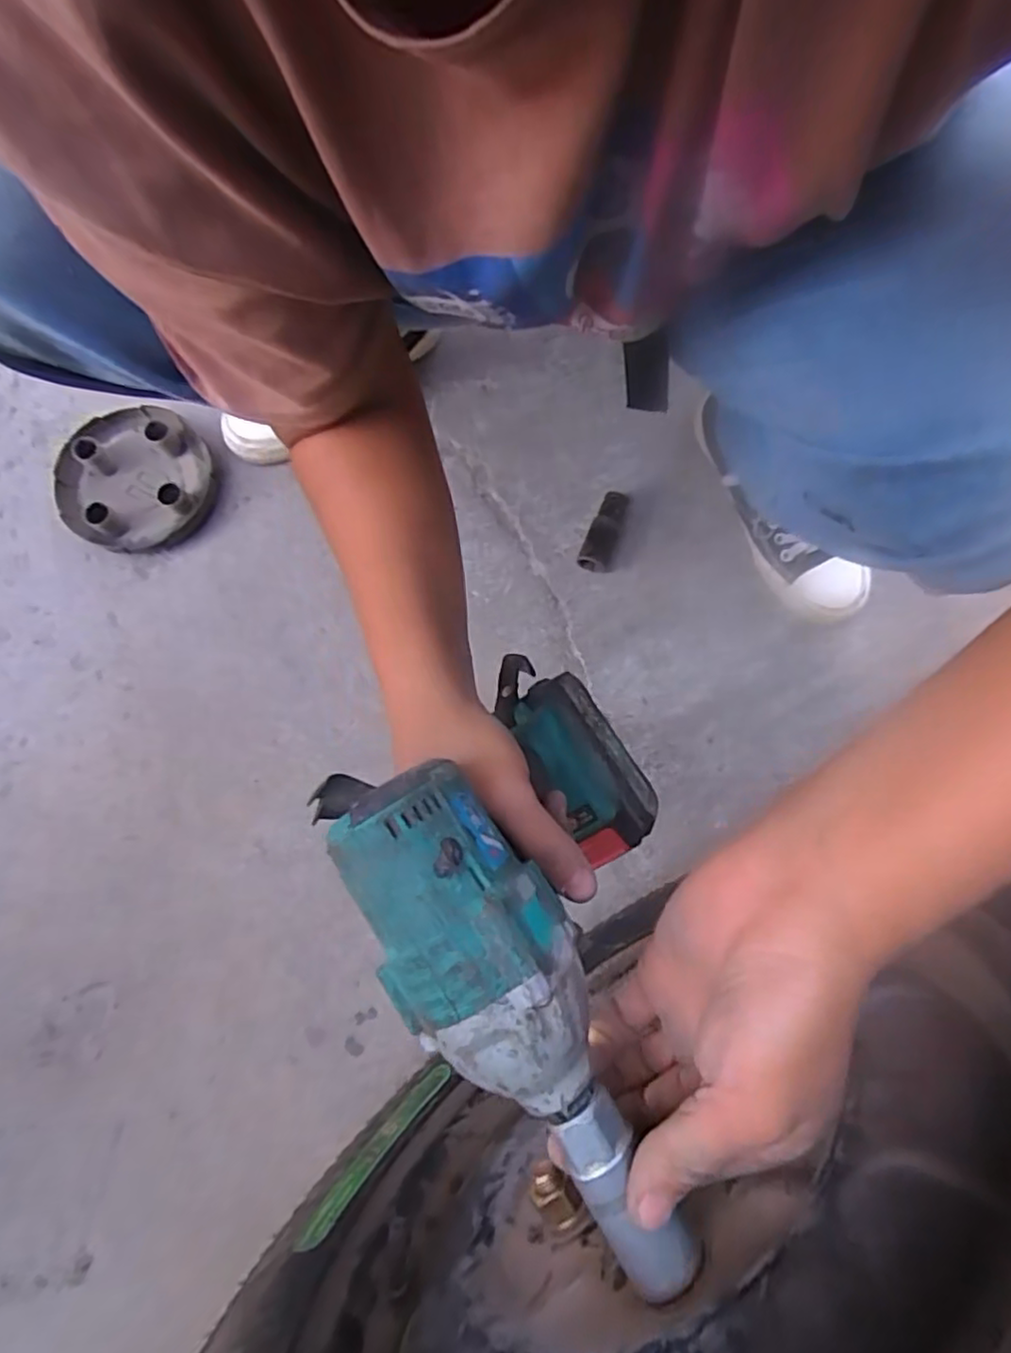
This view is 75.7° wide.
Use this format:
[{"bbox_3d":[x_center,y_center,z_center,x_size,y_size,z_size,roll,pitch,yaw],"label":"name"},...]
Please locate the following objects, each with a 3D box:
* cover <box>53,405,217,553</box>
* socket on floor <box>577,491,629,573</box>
[{"bbox_3d":[-0.366,-0.191,0.645,0.142,0.043,0.143,41,81,9],"label":"cover"},{"bbox_3d":[0.098,-0.141,0.639,0.028,0.028,0.079,23,79,6],"label":"socket on floor"}]

